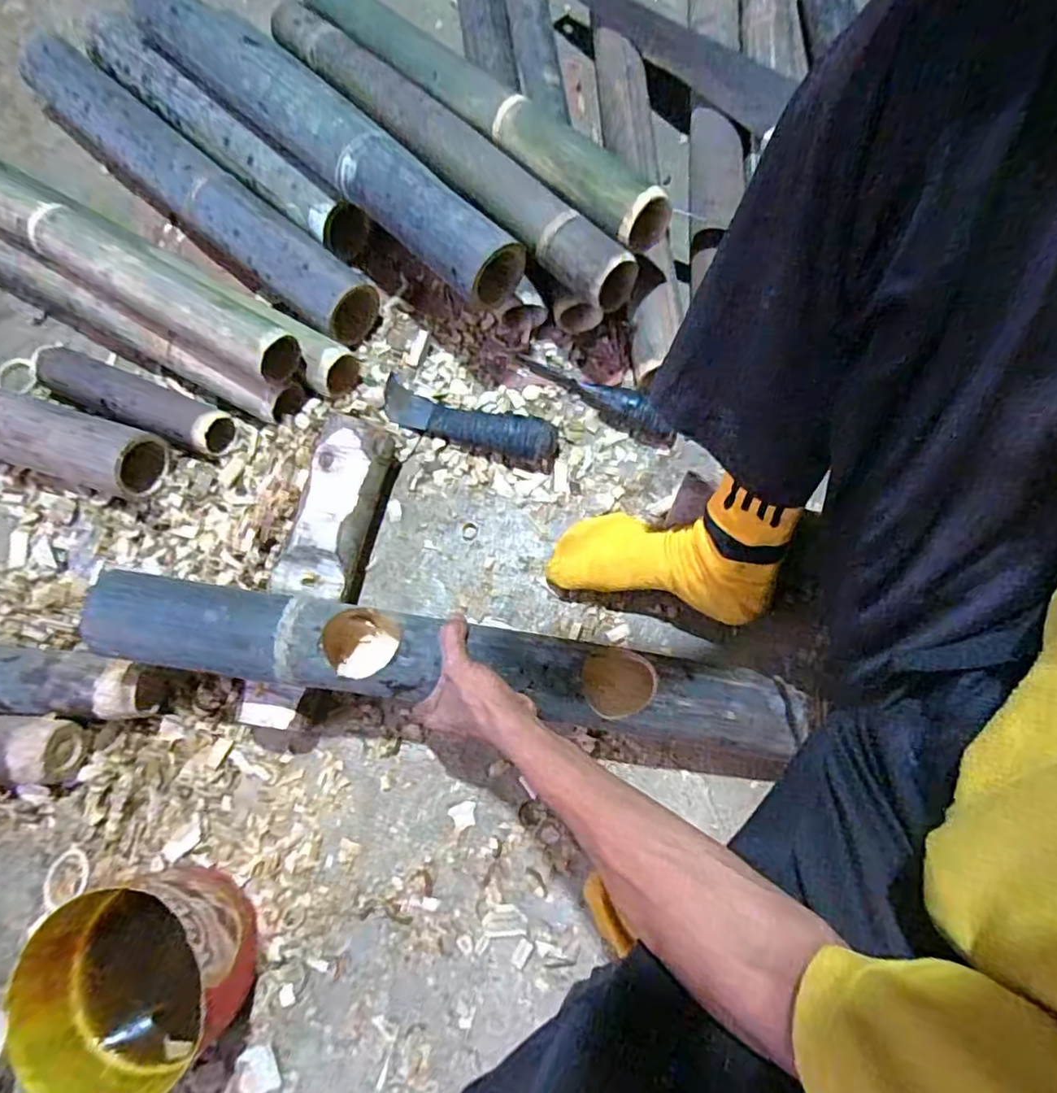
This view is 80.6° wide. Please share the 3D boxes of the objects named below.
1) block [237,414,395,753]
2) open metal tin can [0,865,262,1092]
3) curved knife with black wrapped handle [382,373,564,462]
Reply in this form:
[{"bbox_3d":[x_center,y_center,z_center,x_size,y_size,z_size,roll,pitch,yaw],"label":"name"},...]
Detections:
[{"bbox_3d":[-0.210,0.032,0.625,0.074,0.067,0.330,12,74,4],"label":"block"},{"bbox_3d":[-0.318,0.354,0.518,0.148,0.091,0.152,0,74,1],"label":"open metal tin can"},{"bbox_3d":[-0.069,-0.141,0.682,0.206,0.034,0.053,19,75,6],"label":"curved knife with black wrapped handle"}]

